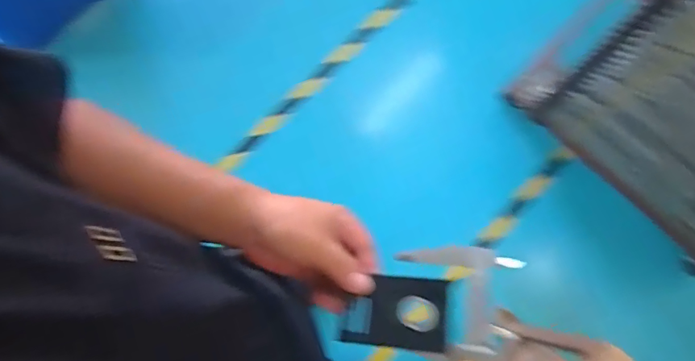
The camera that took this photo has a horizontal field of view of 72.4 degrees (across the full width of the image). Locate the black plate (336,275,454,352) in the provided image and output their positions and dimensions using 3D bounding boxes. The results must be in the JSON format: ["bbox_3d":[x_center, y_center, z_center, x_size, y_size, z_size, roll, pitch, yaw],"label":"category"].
[{"bbox_3d":[0.036,0.105,0.382,0.087,0.008,0.054,-1,72,19],"label":"black plate"}]

